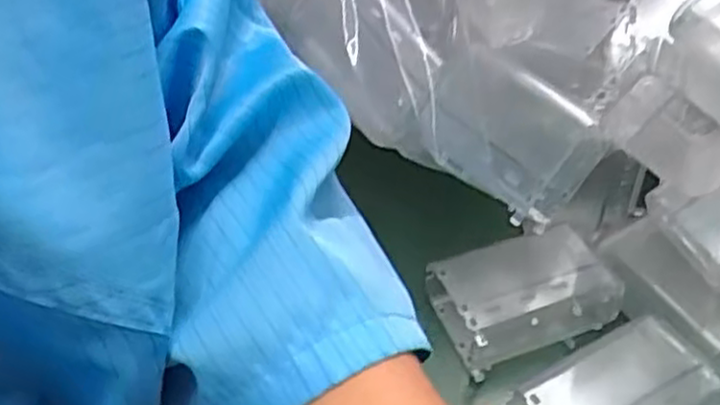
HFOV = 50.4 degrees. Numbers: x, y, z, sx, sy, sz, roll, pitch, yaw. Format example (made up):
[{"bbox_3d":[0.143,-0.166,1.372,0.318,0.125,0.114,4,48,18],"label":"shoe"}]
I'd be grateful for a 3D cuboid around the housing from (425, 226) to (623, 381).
[{"bbox_3d":[0.057,0.032,0.268,0.054,0.026,0.038,-16,47,-13],"label":"housing"}]

